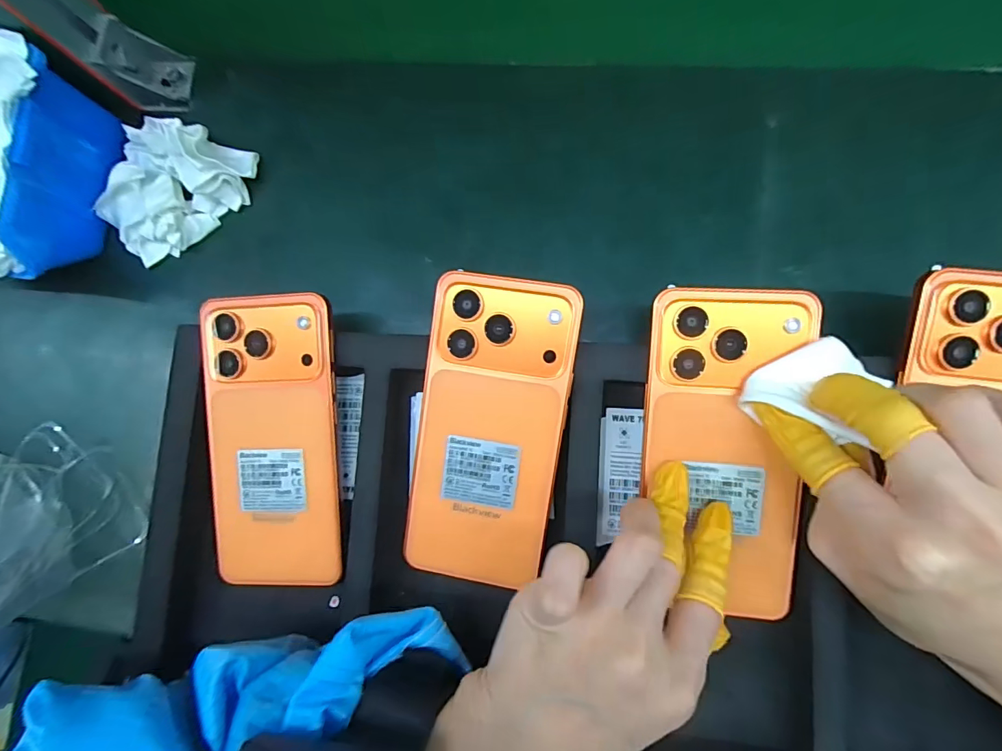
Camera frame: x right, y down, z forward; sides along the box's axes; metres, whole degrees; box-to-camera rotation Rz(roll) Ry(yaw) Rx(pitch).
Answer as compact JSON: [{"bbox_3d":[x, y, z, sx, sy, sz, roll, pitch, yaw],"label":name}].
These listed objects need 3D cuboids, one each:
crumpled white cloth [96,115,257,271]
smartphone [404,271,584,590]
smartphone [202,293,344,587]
[{"bbox_3d":[-0.218,-0.131,0.305,0.097,0.033,0.077,-37,80,1],"label":"crumpled white cloth"},{"bbox_3d":[-0.006,0.030,0.246,0.076,0.005,0.160,9,96,7],"label":"smartphone"},{"bbox_3d":[-0.128,0.039,0.263,0.074,0.009,0.163,-2,94,6],"label":"smartphone"}]

